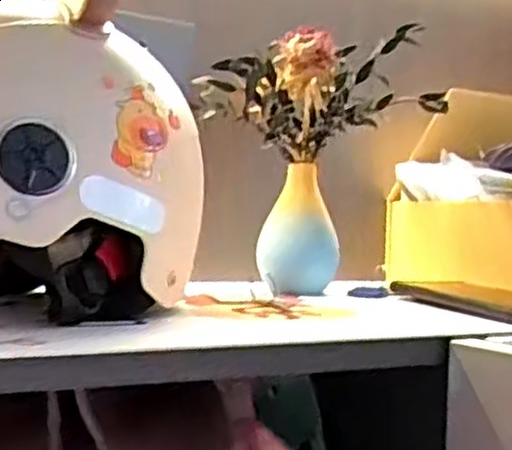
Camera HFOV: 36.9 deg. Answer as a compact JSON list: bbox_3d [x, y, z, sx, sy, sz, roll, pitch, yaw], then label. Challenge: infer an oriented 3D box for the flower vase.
[{"bbox_3d":[0.047,-0.049,0.621,0.184,0.196,0.092,2,0,-14],"label":"flower vase"}]

